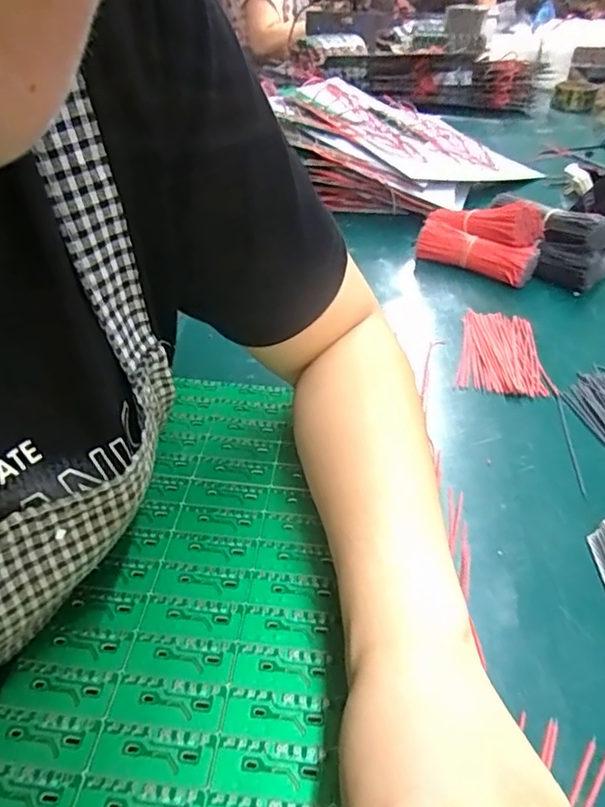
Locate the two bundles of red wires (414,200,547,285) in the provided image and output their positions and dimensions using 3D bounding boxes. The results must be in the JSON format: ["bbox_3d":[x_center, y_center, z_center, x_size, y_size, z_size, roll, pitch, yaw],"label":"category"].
[{"bbox_3d":[0.183,-0.175,0.599,0.126,0.061,0.071,20,43,23],"label":"two bundles of red wires"}]

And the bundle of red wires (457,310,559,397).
[{"bbox_3d":[0.166,-0.045,0.479,0.069,0.006,0.111,6,39,8],"label":"bundle of red wires"}]

